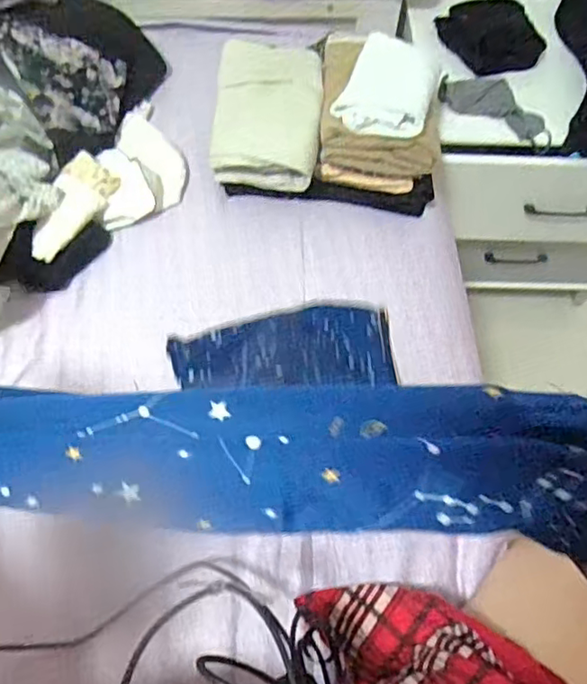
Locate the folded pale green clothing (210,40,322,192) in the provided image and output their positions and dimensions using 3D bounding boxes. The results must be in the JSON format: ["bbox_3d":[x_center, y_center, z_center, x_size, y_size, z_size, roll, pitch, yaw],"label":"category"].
[{"bbox_3d":[-0.035,-0.324,0.843,0.145,0.068,0.226,5,60,-1],"label":"folded pale green clothing"}]

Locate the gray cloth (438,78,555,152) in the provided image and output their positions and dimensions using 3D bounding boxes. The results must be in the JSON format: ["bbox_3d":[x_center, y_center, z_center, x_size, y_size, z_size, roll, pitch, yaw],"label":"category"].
[{"bbox_3d":[0.326,-0.373,0.951,0.194,0.019,0.091,33,63,15],"label":"gray cloth"}]

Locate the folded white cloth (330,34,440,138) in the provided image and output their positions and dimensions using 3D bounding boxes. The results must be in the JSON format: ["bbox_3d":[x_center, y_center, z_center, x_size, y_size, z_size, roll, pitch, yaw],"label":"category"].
[{"bbox_3d":[0.133,-0.352,0.828,0.121,0.030,0.200,17,60,6],"label":"folded white cloth"}]

